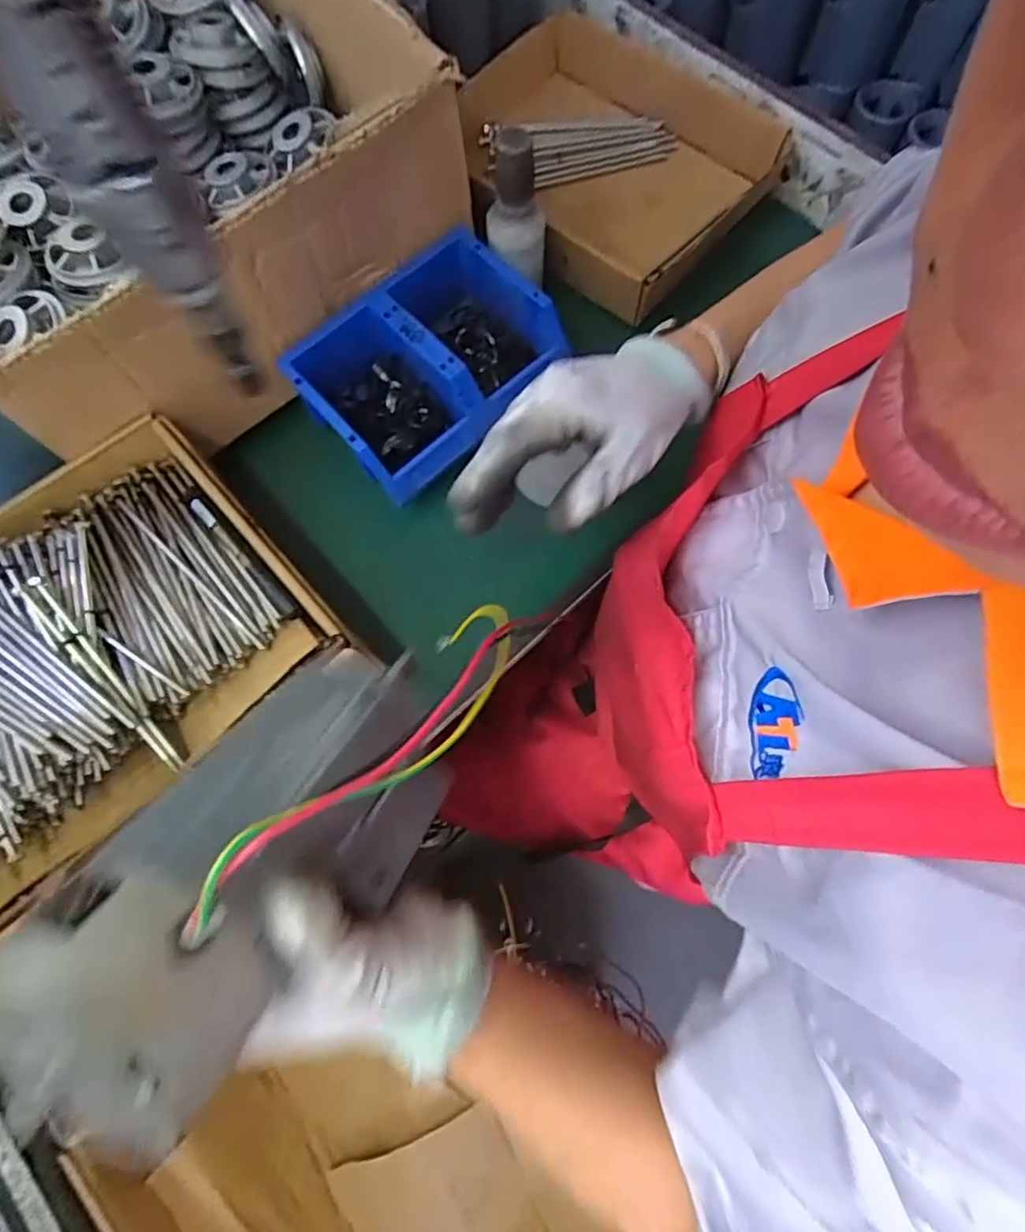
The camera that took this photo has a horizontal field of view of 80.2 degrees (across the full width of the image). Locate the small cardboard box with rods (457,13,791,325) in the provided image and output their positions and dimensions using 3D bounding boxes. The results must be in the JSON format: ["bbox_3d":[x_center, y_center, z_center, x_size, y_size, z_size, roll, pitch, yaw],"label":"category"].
[{"bbox_3d":[0.078,-0.465,0.621,0.303,0.054,0.265,41,77,14],"label":"small cardboard box with rods"}]

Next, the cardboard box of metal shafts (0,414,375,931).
[{"bbox_3d":[-0.327,0.057,0.454,0.364,0.114,0.265,-40,77,-10],"label":"cardboard box of metal shafts"}]

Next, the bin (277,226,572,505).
[{"bbox_3d":[-0.072,-0.221,0.547,0.209,0.075,0.149,-42,75,-11],"label":"bin"}]

